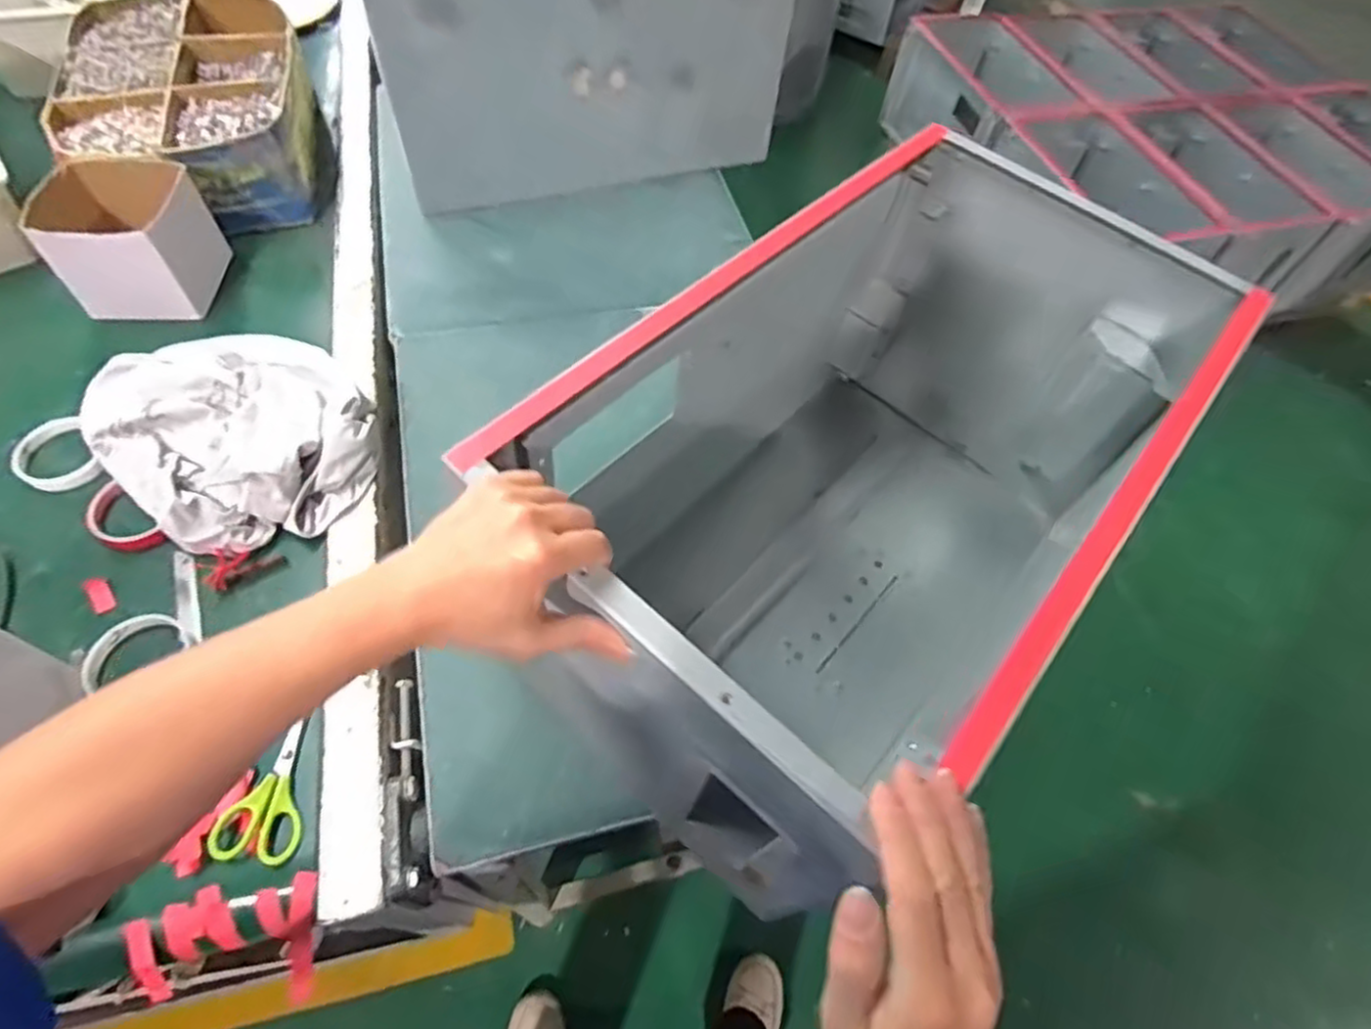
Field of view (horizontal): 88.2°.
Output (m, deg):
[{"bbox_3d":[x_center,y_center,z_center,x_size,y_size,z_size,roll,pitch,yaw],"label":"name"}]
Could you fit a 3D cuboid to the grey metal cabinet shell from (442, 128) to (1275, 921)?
[{"bbox_3d":[0.160,-0.029,0.597,0.298,0.323,0.532,38,62,18],"label":"grey metal cabinet shell"}]

